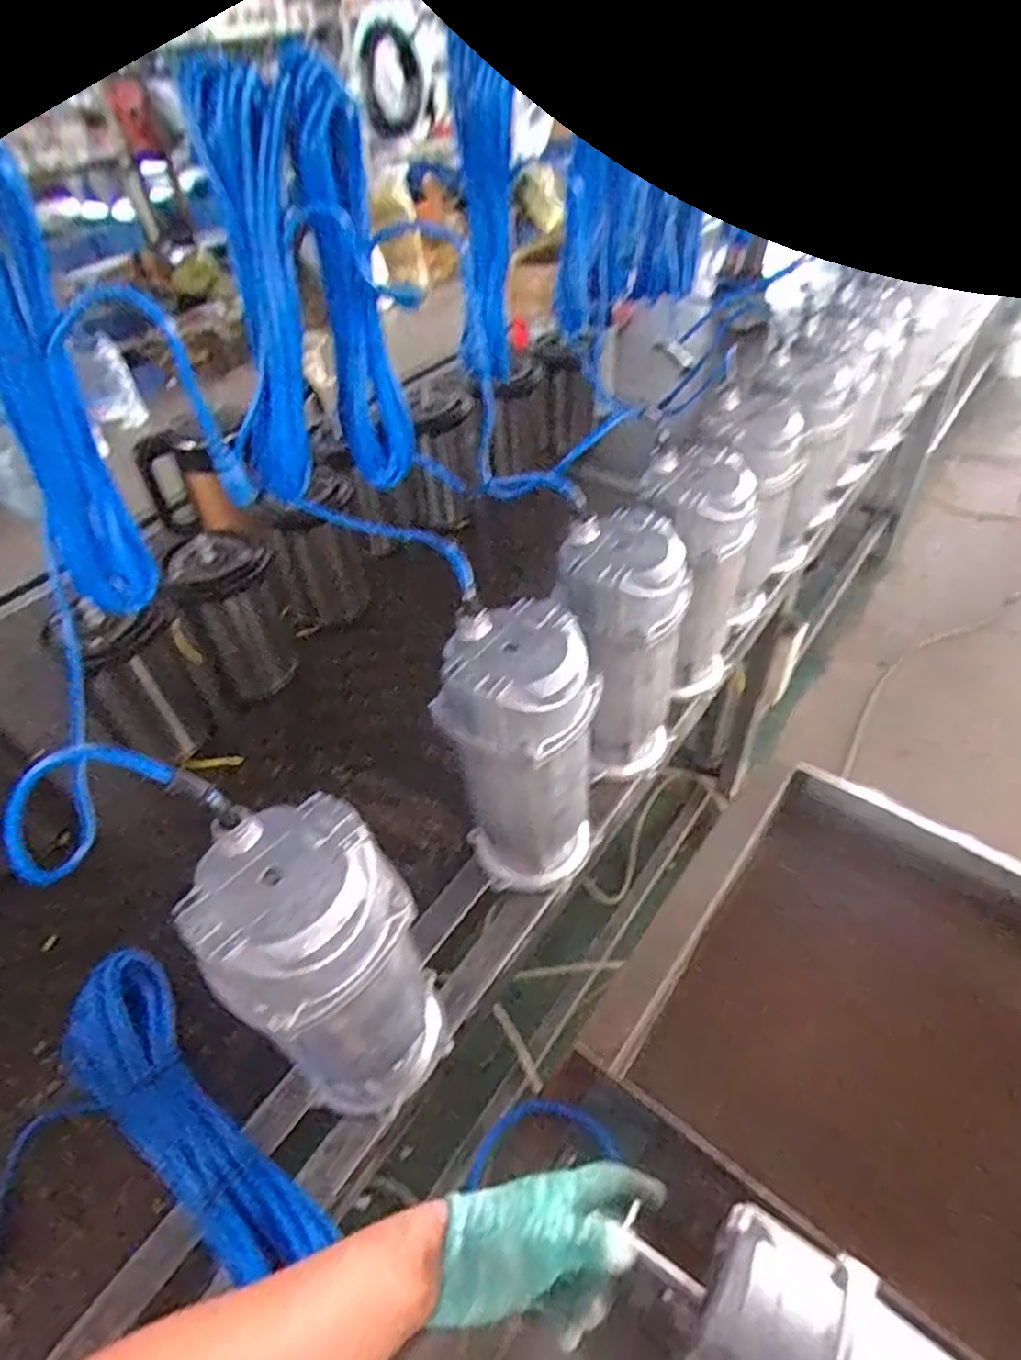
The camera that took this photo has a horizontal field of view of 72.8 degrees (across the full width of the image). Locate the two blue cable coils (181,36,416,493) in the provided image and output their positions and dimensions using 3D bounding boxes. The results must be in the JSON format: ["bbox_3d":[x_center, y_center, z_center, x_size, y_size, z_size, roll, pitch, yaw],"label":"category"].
[{"bbox_3d":[-0.206,-0.355,0.681,0.180,0.365,0.069,-15,46,-10],"label":"two blue cable coils"}]

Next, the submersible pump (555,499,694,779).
[{"bbox_3d":[0.116,-0.022,0.760,0.116,0.291,0.132,30,55,30],"label":"submersible pump"}]

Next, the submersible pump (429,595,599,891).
[{"bbox_3d":[0.013,0.080,0.673,0.142,0.292,0.123,-5,45,0],"label":"submersible pump"}]

